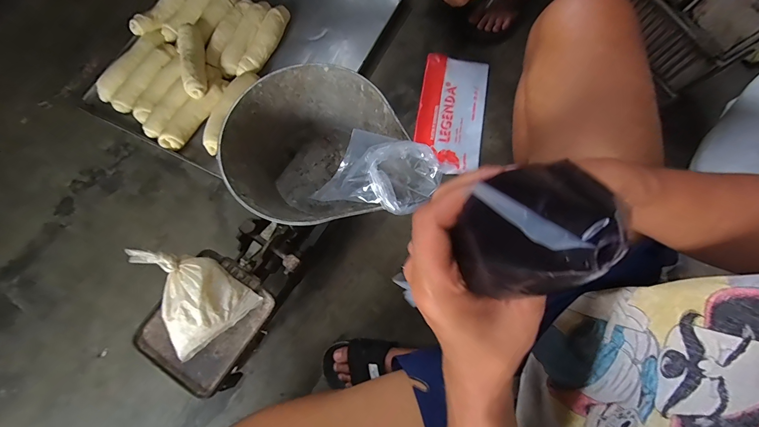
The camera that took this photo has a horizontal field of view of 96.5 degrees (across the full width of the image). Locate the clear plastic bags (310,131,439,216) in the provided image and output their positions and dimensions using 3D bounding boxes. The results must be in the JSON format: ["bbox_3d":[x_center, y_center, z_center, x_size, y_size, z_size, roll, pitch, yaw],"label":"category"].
[{"bbox_3d":[0.002,-0.059,0.465,0.152,0.109,0.118,25,77,6],"label":"clear plastic bags"}]

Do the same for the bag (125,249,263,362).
[{"bbox_3d":[-0.288,0.113,0.509,0.137,0.069,0.157,-38,78,-9],"label":"bag"}]

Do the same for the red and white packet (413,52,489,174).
[{"bbox_3d":[0.169,-0.235,0.796,0.151,0.019,0.297,9,76,2],"label":"red and white packet"}]

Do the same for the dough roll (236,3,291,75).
[{"bbox_3d":[-0.275,-0.422,0.835,0.054,0.043,0.222,21,75,7],"label":"dough roll"}]

